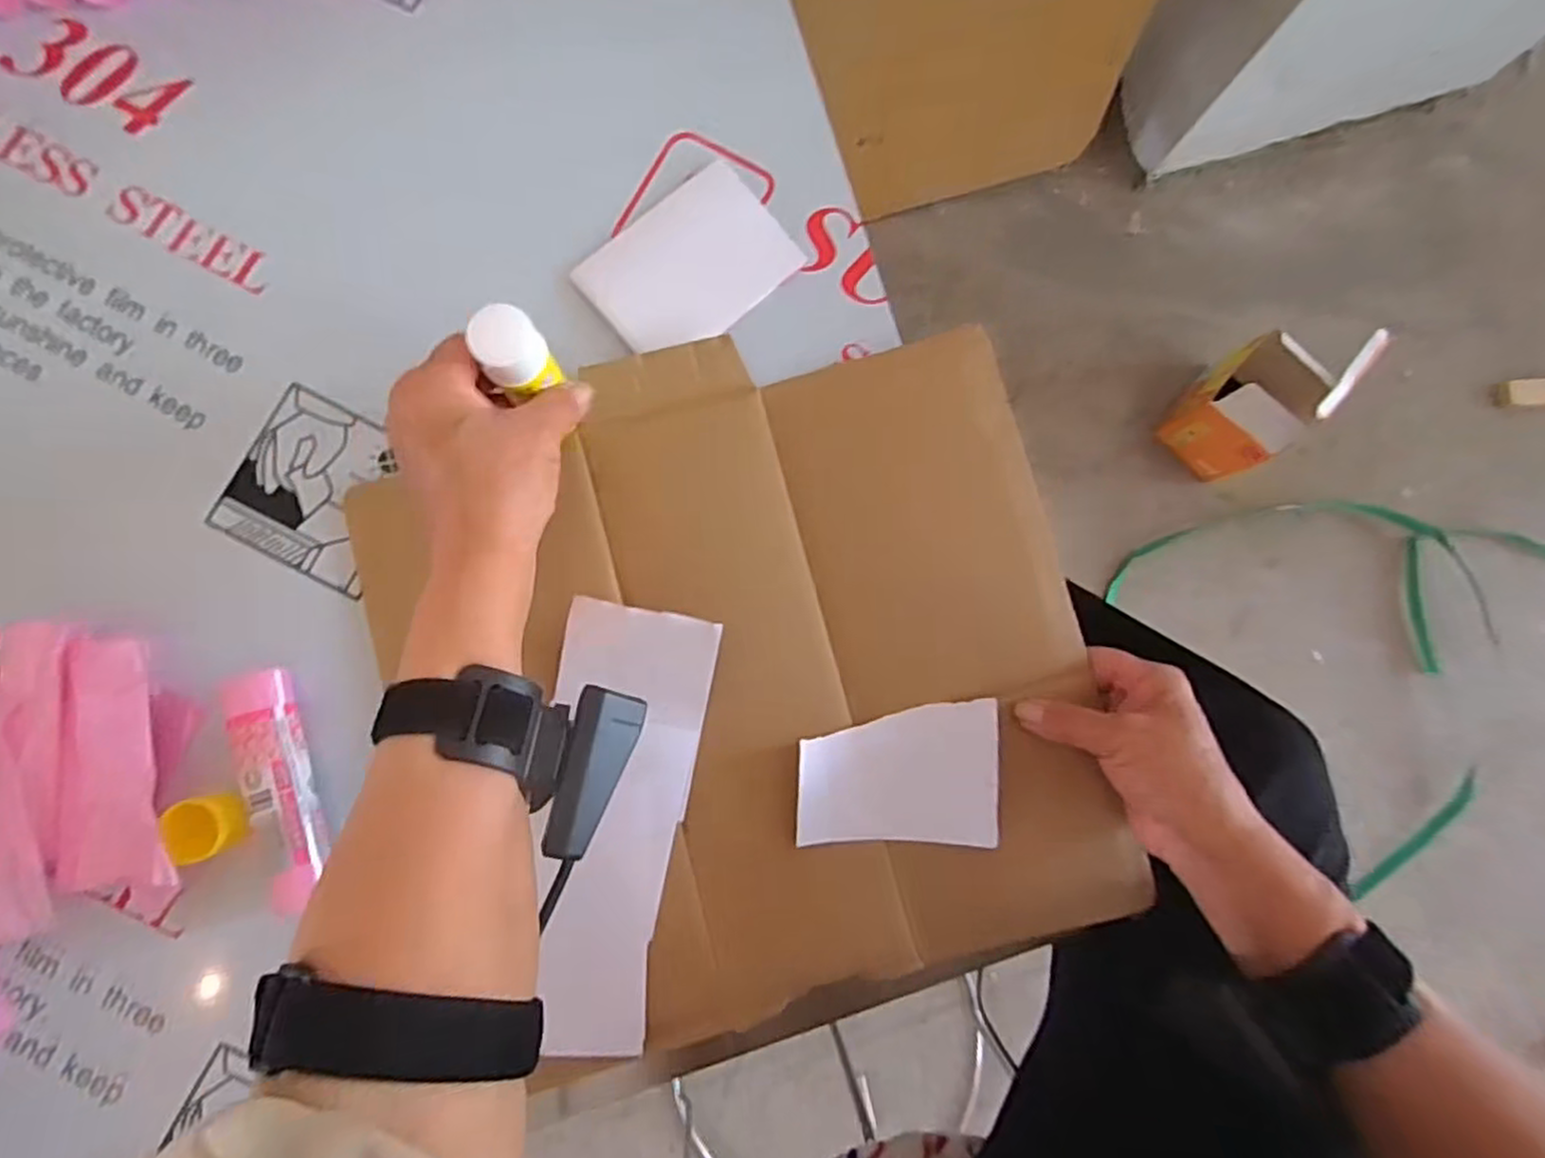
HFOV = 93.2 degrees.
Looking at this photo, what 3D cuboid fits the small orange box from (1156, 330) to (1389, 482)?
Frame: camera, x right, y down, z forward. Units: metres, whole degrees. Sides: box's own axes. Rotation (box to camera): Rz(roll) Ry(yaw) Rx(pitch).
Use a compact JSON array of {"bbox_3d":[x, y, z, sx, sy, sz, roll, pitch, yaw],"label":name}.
[{"bbox_3d":[0.558,-0.202,0.832,0.098,0.177,0.114,42,83,1],"label":"small orange box"}]

